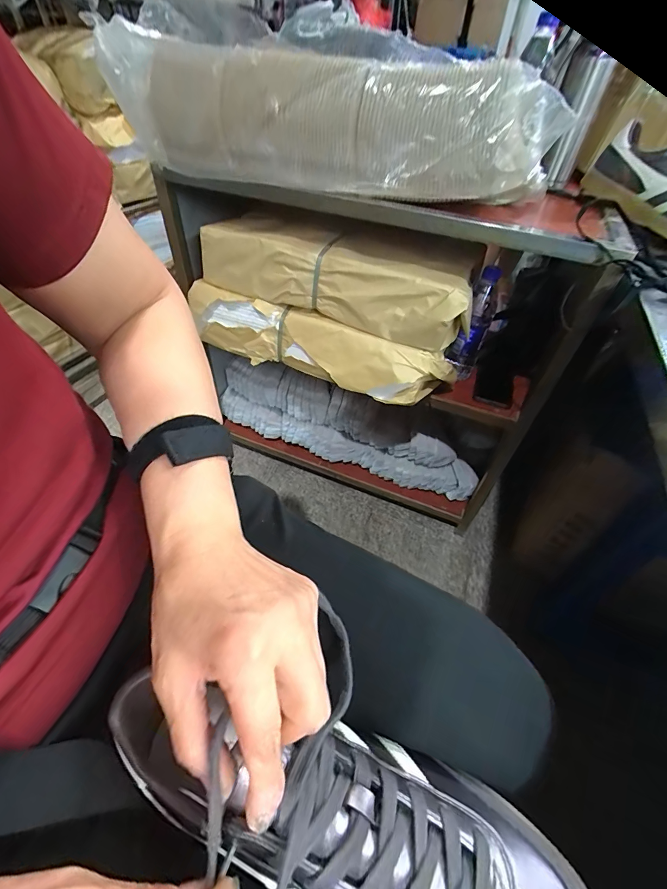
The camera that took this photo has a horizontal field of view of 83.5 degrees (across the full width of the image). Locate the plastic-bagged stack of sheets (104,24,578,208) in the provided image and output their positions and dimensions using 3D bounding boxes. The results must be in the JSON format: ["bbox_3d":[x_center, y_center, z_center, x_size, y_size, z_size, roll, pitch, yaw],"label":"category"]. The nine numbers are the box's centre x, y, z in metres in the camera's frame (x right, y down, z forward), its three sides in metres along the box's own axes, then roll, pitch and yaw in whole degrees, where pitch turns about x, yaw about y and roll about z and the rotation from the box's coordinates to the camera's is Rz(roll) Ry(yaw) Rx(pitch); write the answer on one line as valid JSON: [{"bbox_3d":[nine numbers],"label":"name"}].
[{"bbox_3d":[-0.025,-0.496,0.579,0.646,0.150,0.187,24,50,17],"label":"plastic-bagged stack of sheets"}]

